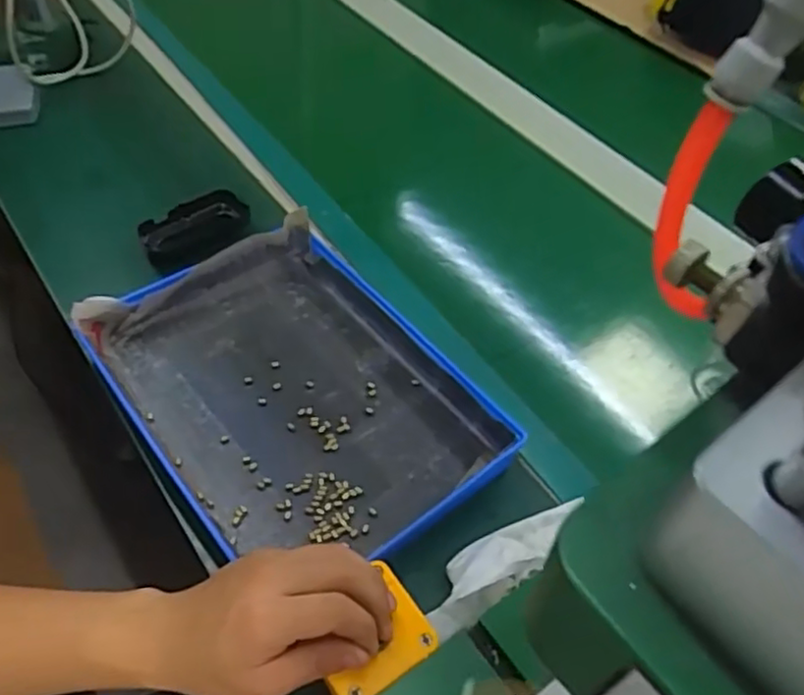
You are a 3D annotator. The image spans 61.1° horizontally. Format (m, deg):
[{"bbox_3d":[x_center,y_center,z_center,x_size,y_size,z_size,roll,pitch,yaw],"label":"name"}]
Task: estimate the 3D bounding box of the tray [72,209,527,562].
[{"bbox_3d":[-0.087,0.034,0.566,0.241,0.040,0.318,-32,60,-28],"label":"tray"}]

